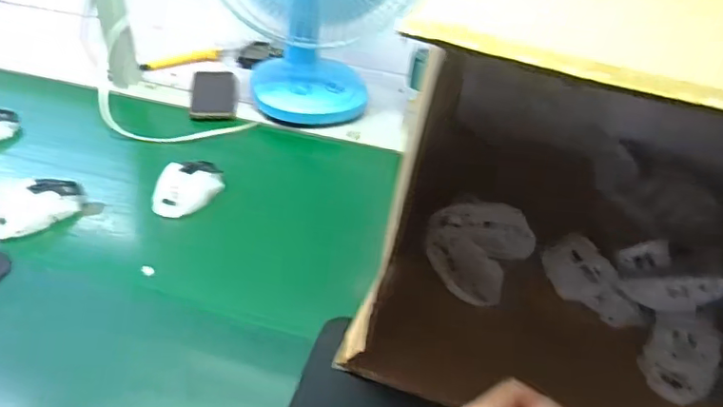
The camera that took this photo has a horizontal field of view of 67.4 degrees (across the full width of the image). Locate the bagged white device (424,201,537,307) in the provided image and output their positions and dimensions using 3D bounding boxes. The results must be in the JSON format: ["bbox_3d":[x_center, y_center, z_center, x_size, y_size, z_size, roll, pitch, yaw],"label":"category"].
[{"bbox_3d":[0.131,0.052,0.651,0.117,0.058,0.130,29,43,25],"label":"bagged white device"}]

